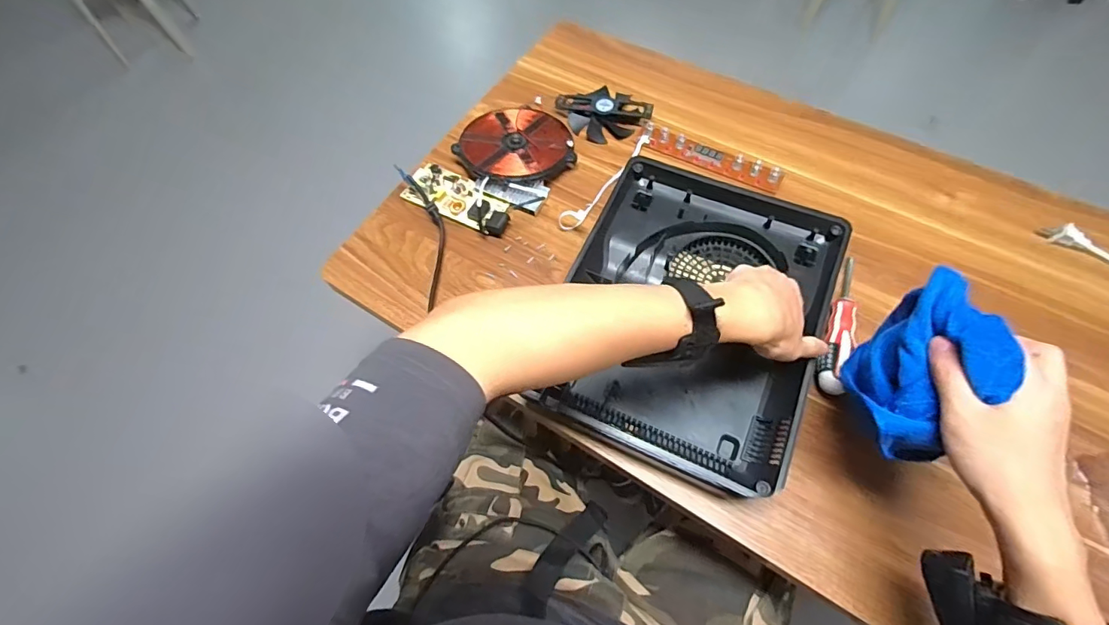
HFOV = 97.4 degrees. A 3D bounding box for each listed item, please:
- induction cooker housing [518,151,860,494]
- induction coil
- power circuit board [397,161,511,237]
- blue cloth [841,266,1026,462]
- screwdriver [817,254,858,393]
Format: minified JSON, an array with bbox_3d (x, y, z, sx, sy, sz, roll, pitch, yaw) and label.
[{"bbox_3d":[0.155,-0.008,0.556,0.277,0.056,0.342,25,68,14],"label":"induction cooker housing"},{"bbox_3d":[-0.056,-0.237,0.690,0.150,0.025,0.149,-1,64,2],"label":"induction coil"},{"bbox_3d":[-0.128,-0.159,0.656,0.161,0.032,0.071,26,68,14],"label":"power circuit board"},{"bbox_3d":[0.286,0.043,0.377,0.076,0.097,0.112,35,71,18],"label":"blue cloth"},{"bbox_3d":[0.319,0.009,0.540,0.027,0.034,0.179,22,67,13],"label":"screwdriver"}]

